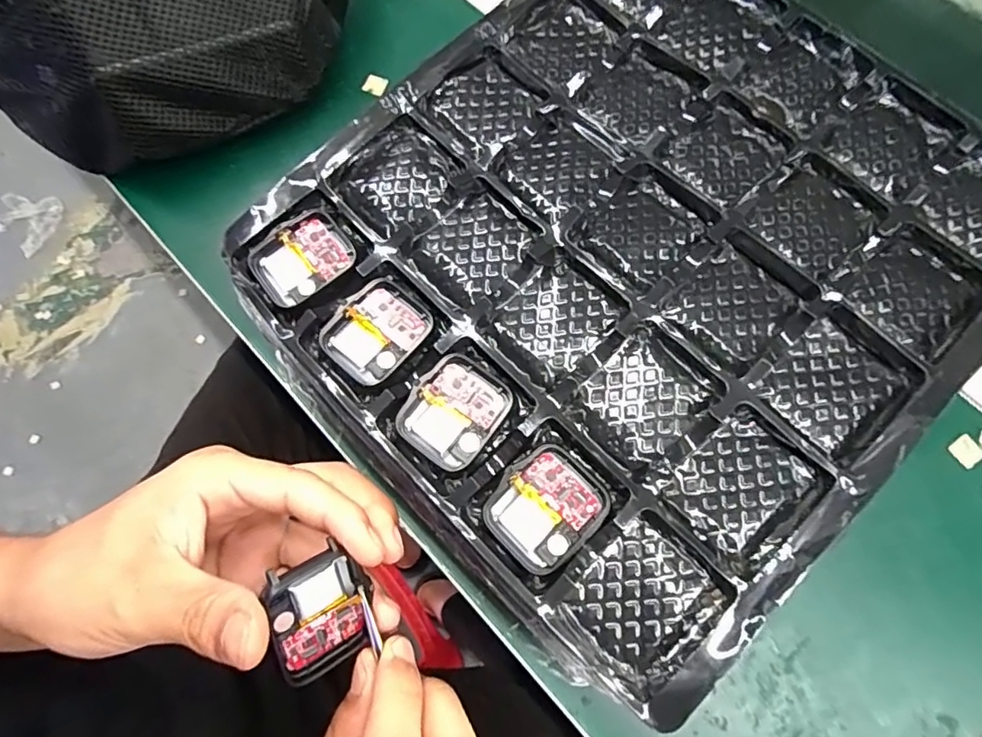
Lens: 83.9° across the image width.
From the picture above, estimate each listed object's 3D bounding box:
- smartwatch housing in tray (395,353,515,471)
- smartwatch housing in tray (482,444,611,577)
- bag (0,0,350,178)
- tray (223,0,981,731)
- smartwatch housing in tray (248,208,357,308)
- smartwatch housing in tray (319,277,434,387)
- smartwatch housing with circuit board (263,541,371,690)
[{"bbox_3d":[-0.015,0.018,0.226,0.038,0.007,0.041,35,77,11],"label":"smartwatch housing in tray"},{"bbox_3d":[0.021,0.054,0.213,0.043,0.009,0.037,-43,77,-11],"label":"smartwatch housing in tray"},{"bbox_3d":[-0.191,-0.243,0.370,0.297,0.113,0.131,-34,75,-9],"label":"bag"},{"bbox_3d":[0.066,-0.057,0.242,0.261,0.021,0.296,43,78,13],"label":"tray"},{"bbox_3d":[-0.085,-0.049,0.248,0.044,0.010,0.036,-37,76,-9],"label":"smartwatch housing in tray"},{"bbox_3d":[-0.049,-0.016,0.236,0.036,0.006,0.043,40,78,12],"label":"smartwatch housing in tray"},{"bbox_3d":[-0.063,0.089,0.202,0.036,0.009,0.045,-21,112,-35],"label":"smartwatch housing with circuit board"}]

